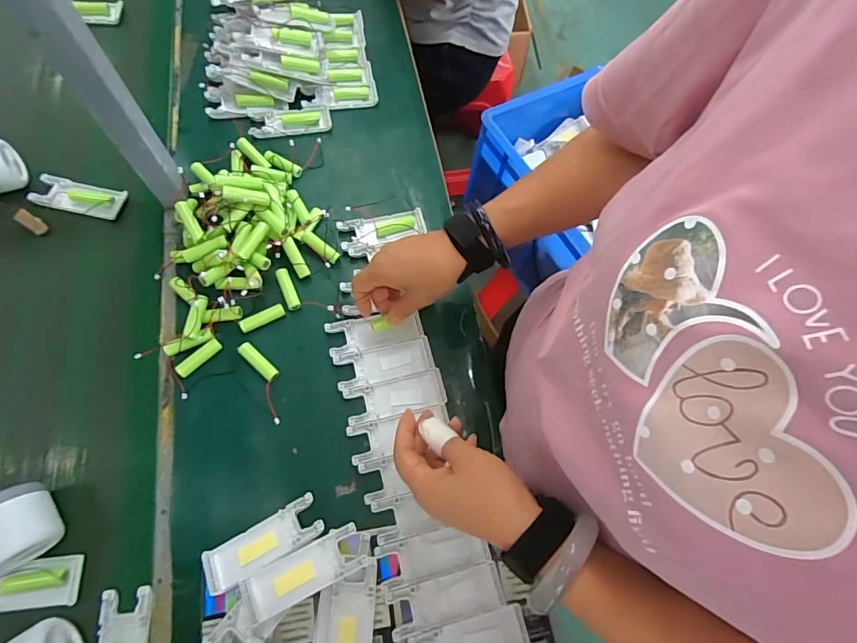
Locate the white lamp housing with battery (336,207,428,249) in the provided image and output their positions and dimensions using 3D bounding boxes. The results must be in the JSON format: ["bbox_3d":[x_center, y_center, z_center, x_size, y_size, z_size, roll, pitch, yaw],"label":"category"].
[{"bbox_3d":[-0.056,-0.114,0.533,0.105,0.014,0.039,-13,70,-11],"label":"white lamp housing with battery"}]

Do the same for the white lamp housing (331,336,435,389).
[{"bbox_3d":[-0.047,0.045,0.472,0.104,0.009,0.038,-13,70,-11],"label":"white lamp housing"}]

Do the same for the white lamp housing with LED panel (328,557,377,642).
[{"bbox_3d":[-0.068,0.266,0.375,0.038,0.019,0.100,4,68,-4],"label":"white lamp housing with LED panel"}]

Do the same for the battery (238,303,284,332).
[{"bbox_3d":[-0.185,-0.003,0.479,0.050,0.012,0.014,-26,73,-15],"label":"battery"}]

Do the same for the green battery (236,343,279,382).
[{"bbox_3d":[-0.182,0.044,0.461,0.051,0.017,0.015,41,70,11],"label":"green battery"}]

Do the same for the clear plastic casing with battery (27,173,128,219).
[{"bbox_3d":[-0.434,-0.154,0.535,0.103,0.017,0.040,12,68,-1],"label":"clear plastic casing with battery"}]

